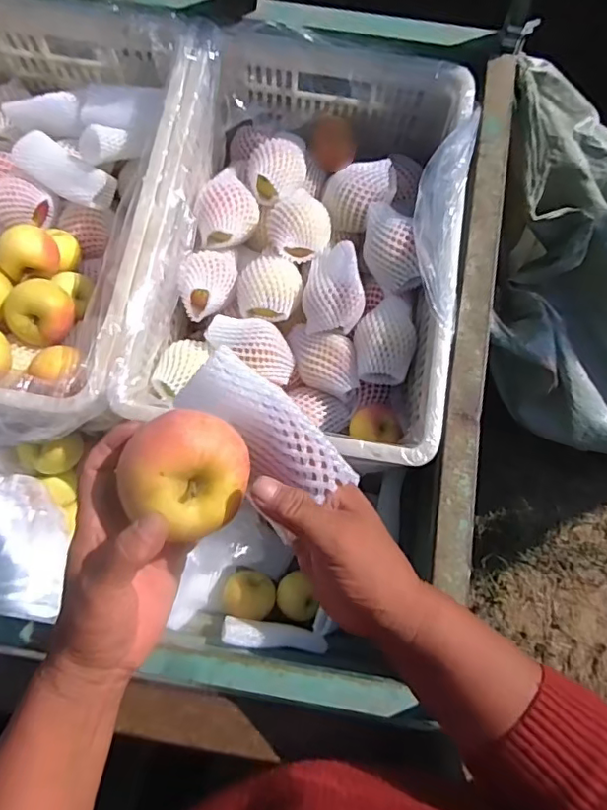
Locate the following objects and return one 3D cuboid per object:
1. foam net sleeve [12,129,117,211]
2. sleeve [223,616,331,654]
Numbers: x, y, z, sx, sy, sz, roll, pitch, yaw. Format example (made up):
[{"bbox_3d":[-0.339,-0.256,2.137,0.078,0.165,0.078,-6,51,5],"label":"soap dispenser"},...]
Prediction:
[{"bbox_3d":[-0.325,-0.318,0.746,0.141,0.040,0.059,30,76,-7],"label":"foam net sleeve"},{"bbox_3d":[-0.037,0.297,0.706,0.132,0.026,0.030,7,75,1],"label":"sleeve"}]

